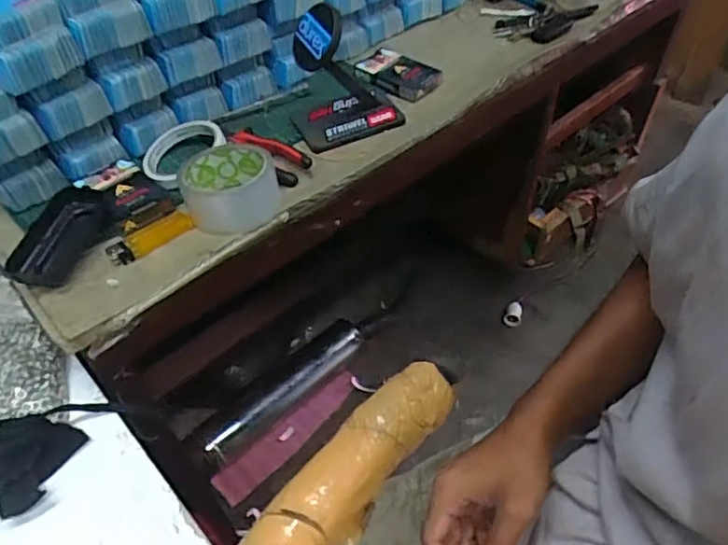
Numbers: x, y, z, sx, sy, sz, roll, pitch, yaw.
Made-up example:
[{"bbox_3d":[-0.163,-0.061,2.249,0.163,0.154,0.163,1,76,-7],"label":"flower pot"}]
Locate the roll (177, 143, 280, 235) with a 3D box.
[{"bbox_3d":[-0.133,-0.086,0.565,0.089,0.042,0.085,-1,48,1],"label":"roll"}]

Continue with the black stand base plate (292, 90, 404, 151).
[{"bbox_3d":[-0.019,-0.185,0.672,0.118,0.012,0.081,-18,50,-14],"label":"black stand base plate"}]

